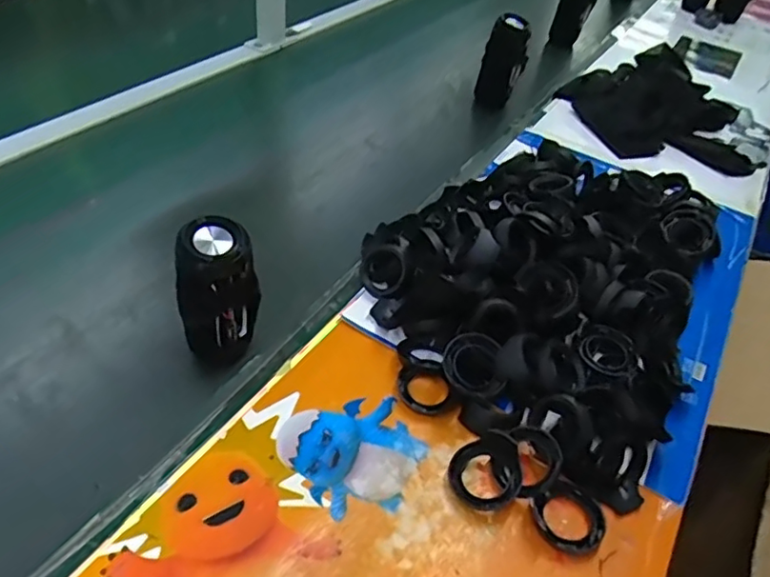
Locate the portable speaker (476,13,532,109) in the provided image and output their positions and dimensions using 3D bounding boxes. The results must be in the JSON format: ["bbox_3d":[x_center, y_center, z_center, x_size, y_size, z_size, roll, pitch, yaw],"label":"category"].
[{"bbox_3d":[0.212,-0.404,1.073,0.077,0.145,0.063,16,43,6],"label":"portable speaker"}]

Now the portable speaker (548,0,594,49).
[{"bbox_3d":[0.416,-0.611,1.321,0.076,0.148,0.066,18,44,11],"label":"portable speaker"}]

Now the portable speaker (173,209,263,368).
[{"bbox_3d":[-0.155,0.007,0.560,0.069,0.142,0.052,-7,44,-15],"label":"portable speaker"}]

